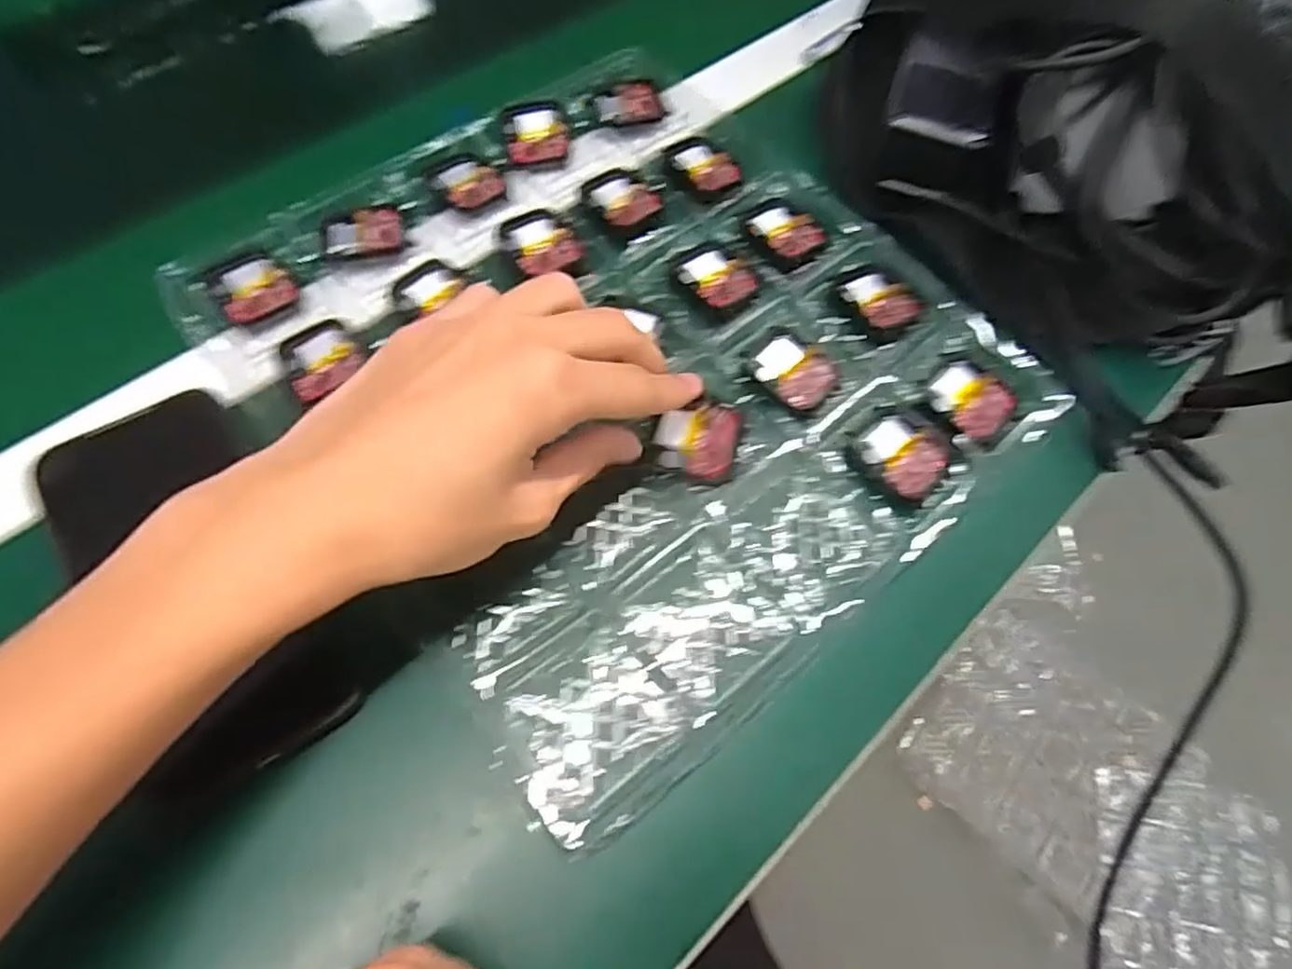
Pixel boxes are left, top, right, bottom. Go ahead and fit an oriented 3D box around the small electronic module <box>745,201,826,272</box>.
[{"bbox_3d":[0.077,-0.139,0.388,0.034,0.006,0.046,-28,68,-16],"label":"small electronic module"}]

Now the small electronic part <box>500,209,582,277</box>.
[{"bbox_3d":[-0.054,-0.127,0.371,0.034,0.005,0.044,-24,67,-15],"label":"small electronic part"}]

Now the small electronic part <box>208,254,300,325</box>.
[{"bbox_3d":[-0.194,-0.098,0.348,0.034,0.004,0.039,-34,70,-18],"label":"small electronic part"}]

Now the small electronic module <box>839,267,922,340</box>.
[{"bbox_3d":[0.121,-0.097,0.372,0.034,0.007,0.043,-36,70,-19],"label":"small electronic module"}]

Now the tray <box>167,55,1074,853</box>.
[{"bbox_3d":[-0.011,-0.069,0.347,0.300,0.023,0.330,-37,72,-17],"label":"tray"}]

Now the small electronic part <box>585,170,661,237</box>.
[{"bbox_3d":[-0.014,-0.158,0.390,0.033,0.006,0.043,-39,71,-20],"label":"small electronic part"}]

